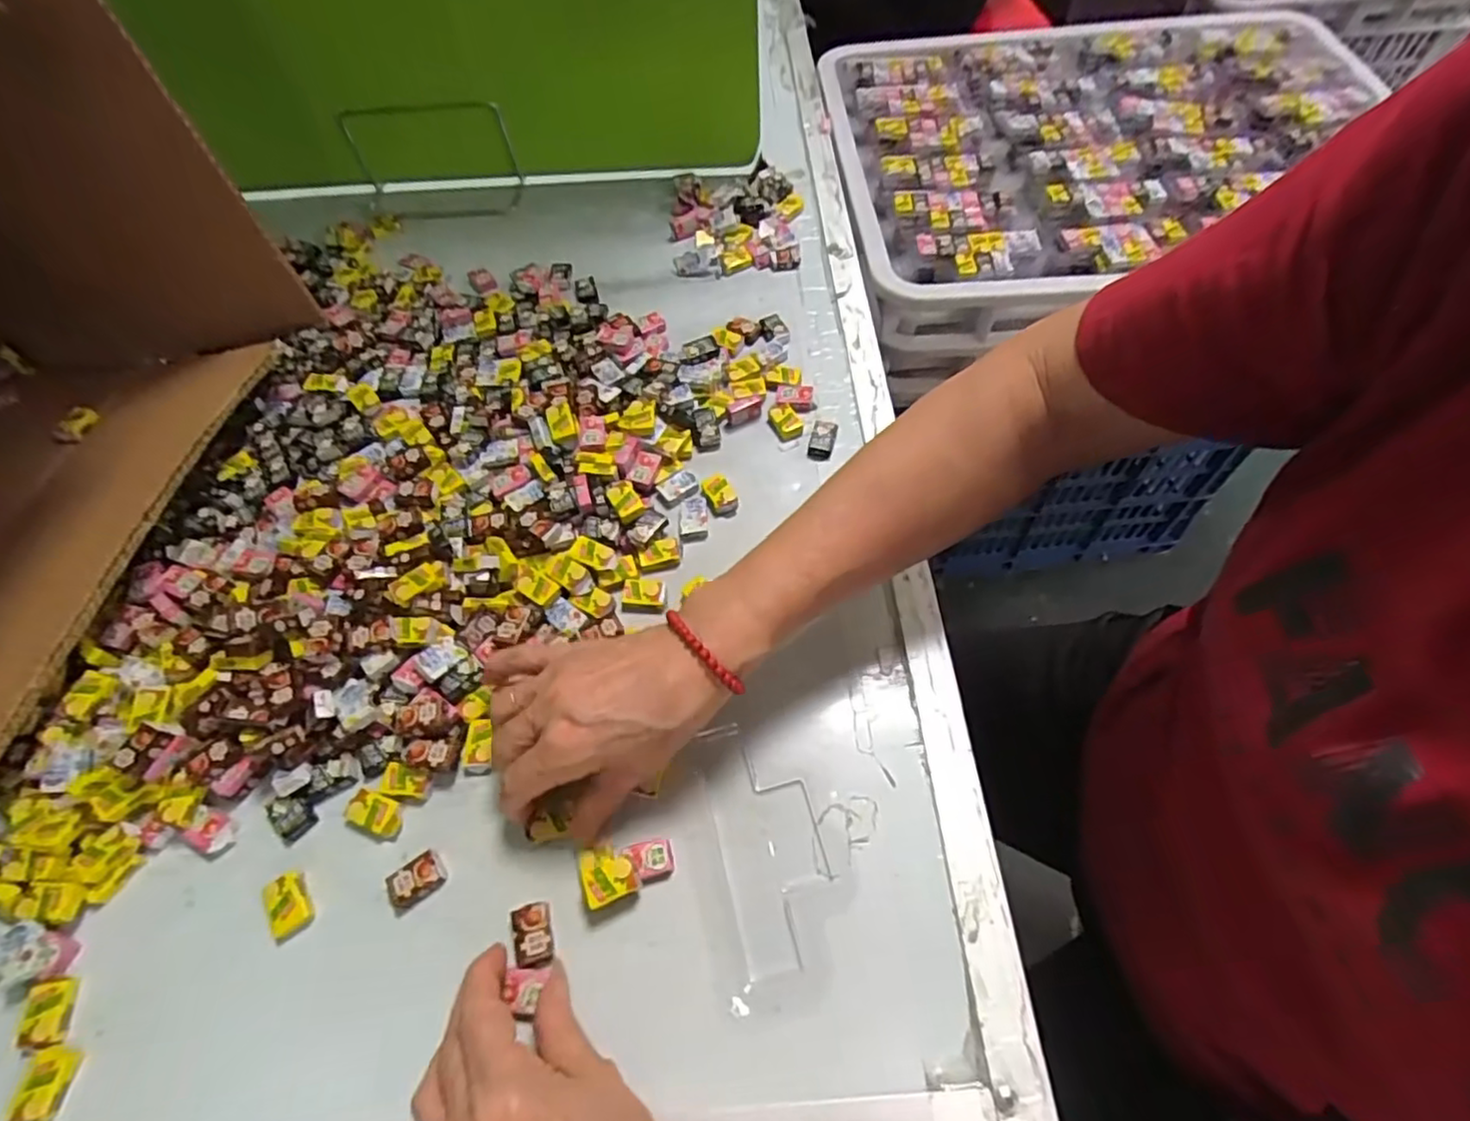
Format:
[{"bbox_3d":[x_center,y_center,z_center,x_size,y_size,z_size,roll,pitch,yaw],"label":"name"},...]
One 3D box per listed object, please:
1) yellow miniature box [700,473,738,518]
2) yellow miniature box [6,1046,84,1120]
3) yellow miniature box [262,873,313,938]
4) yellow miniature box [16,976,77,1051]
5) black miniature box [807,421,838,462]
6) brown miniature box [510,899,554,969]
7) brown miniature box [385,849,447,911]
[{"bbox_3d":[-0.010,-0.044,0.449,0.019,0.006,0.034,-19,61,-7],"label":"yellow miniature box"},{"bbox_3d":[-0.309,0.236,0.303,0.017,0.010,0.028,0,61,4],"label":"yellow miniature box"},{"bbox_3d":[-0.222,0.170,0.336,0.019,0.009,0.026,-28,63,-12],"label":"yellow miniature box"},{"bbox_3d":[-0.323,0.213,0.318,0.018,0.009,0.028,-17,61,-6],"label":"yellow miniature box"},{"bbox_3d":[0.061,-0.084,0.471,0.017,0.010,0.032,13,62,11],"label":"black miniature box"},{"bbox_3d":[-0.097,0.179,0.325,0.019,0.007,0.027,-14,61,-5],"label":"brown miniature box"},{"bbox_3d":[-0.159,0.160,0.338,0.027,0.010,0.018,-33,64,-14],"label":"brown miniature box"}]

